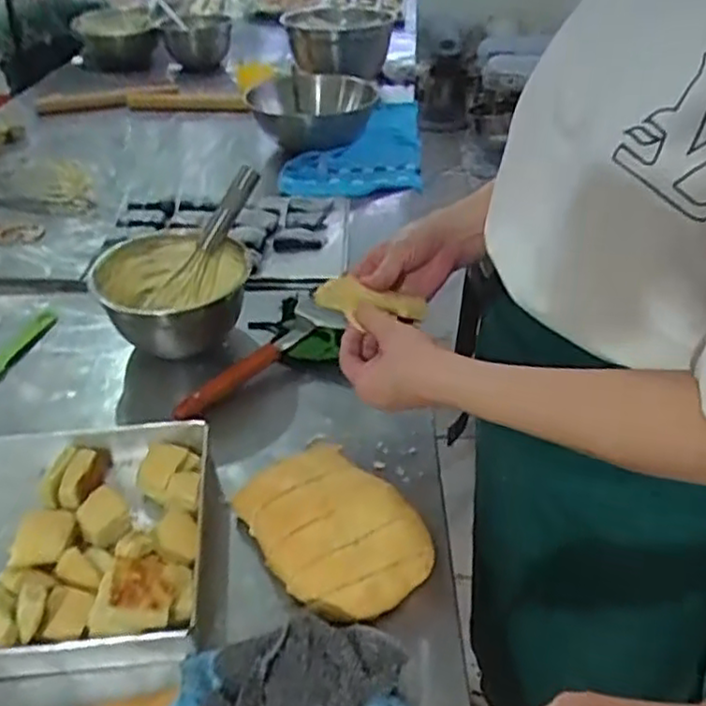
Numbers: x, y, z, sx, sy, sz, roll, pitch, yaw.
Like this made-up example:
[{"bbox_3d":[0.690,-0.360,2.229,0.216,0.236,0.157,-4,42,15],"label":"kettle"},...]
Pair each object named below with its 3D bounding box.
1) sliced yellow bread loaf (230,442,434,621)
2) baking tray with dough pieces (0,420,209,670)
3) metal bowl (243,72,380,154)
[{"bbox_3d":[-0.016,0.148,0.591,0.116,0.041,0.157,-29,45,-28],"label":"sliced yellow bread loaf"},{"bbox_3d":[-0.285,0.155,0.582,0.323,0.057,0.223,-4,38,-4],"label":"baking tray with dough pieces"},{"bbox_3d":[-0.080,-0.447,1.305,0.212,0.100,0.240,-9,39,-7],"label":"metal bowl"}]

